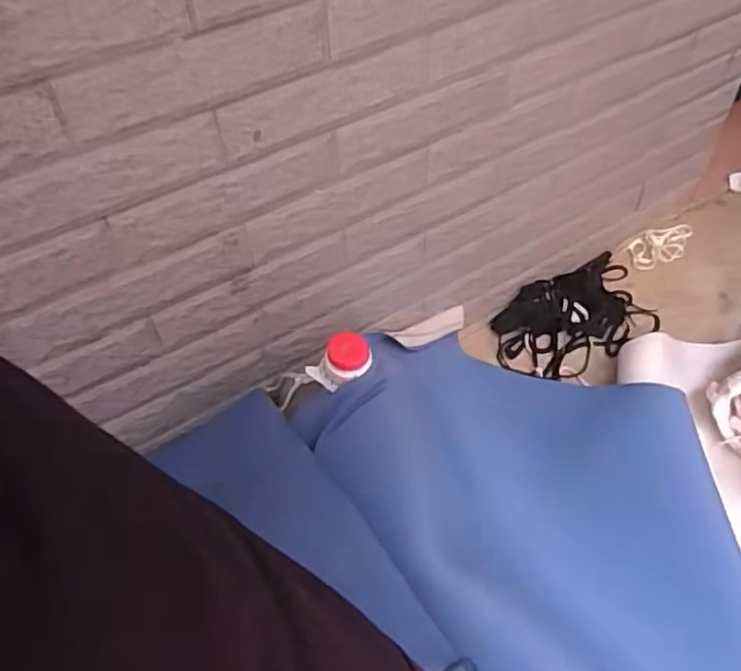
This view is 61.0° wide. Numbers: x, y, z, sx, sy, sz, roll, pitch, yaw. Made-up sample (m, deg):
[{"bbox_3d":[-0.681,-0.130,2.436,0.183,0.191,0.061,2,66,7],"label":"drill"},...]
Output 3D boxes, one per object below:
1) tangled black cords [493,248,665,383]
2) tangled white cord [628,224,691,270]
[{"bbox_3d":[0.362,-0.037,1.086,0.328,0.058,0.172,-27,52,-20],"label":"tangled black cords"},{"bbox_3d":[0.571,-0.177,1.217,0.165,0.022,0.066,-23,51,-16],"label":"tangled white cord"}]

